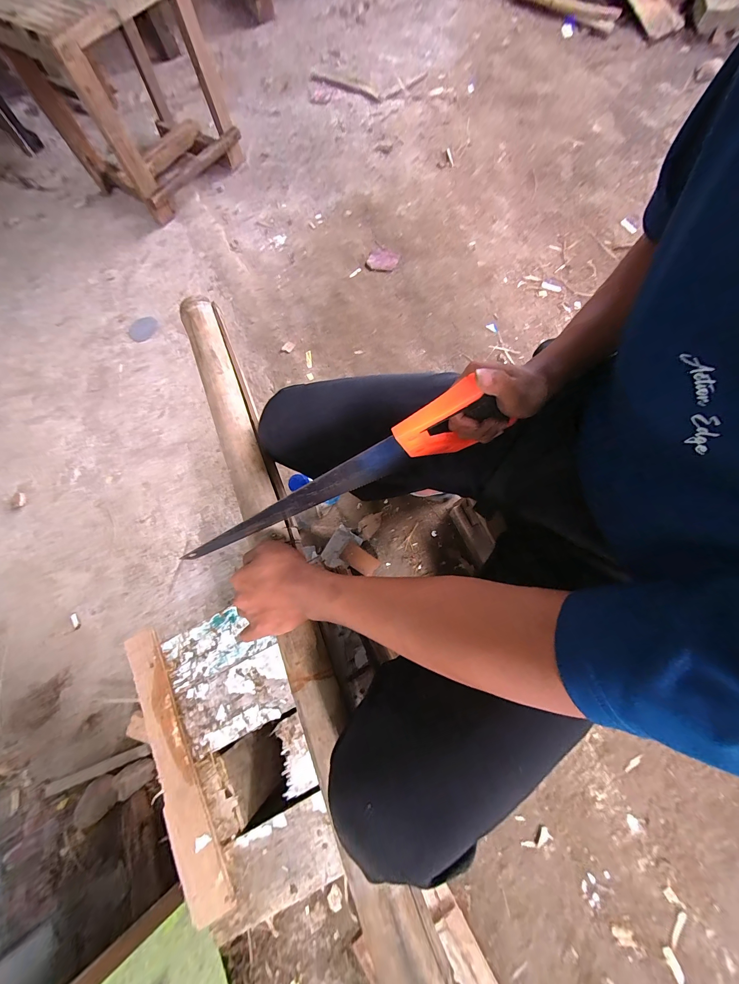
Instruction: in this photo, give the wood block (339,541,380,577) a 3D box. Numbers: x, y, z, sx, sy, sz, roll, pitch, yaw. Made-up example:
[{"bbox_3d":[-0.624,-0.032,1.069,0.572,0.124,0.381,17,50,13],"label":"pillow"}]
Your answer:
[{"bbox_3d":[-0.023,0.159,0.763,0.091,0.011,0.049,38,70,-9],"label":"wood block"}]

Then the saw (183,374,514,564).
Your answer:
[{"bbox_3d":[-0.042,-0.012,0.389,0.382,0.107,0.029,-27,70,14],"label":"saw"}]

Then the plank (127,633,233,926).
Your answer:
[{"bbox_3d":[-0.246,0.338,0.404,0.043,0.018,0.324,-27,72,-7],"label":"plank"}]

